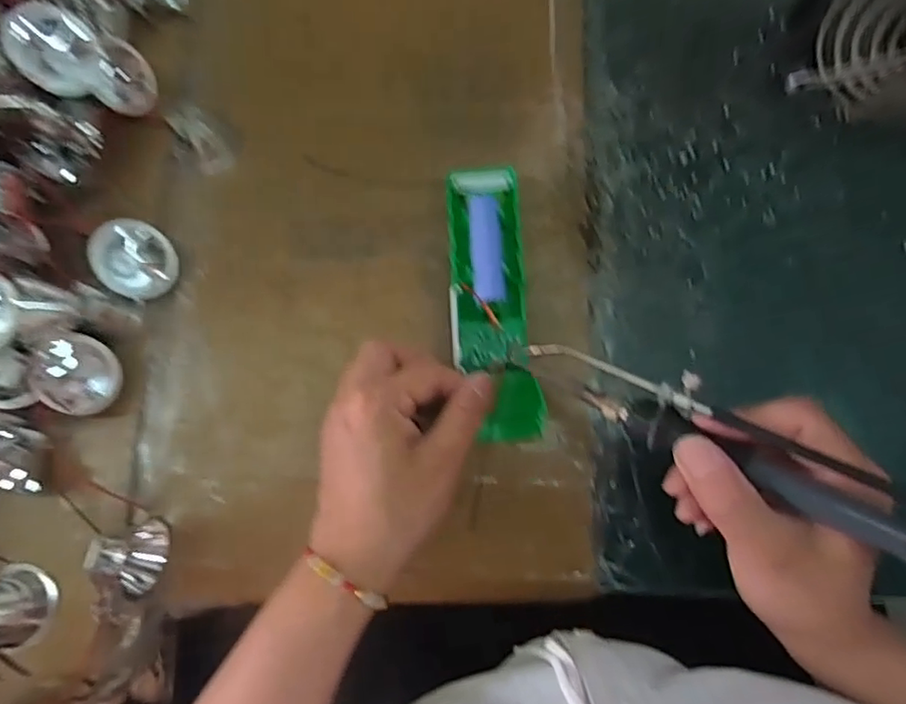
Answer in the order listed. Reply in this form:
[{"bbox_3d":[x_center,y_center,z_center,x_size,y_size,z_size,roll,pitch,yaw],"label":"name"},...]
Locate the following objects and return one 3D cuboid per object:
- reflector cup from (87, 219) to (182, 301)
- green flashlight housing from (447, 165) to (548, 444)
[{"bbox_3d":[-0.188,-0.054,0.338,0.046,0.018,0.043,0,90,-40],"label":"reflector cup"},{"bbox_3d":[0.021,-0.032,0.317,0.045,0.016,0.161,-7,75,1],"label":"green flashlight housing"}]

